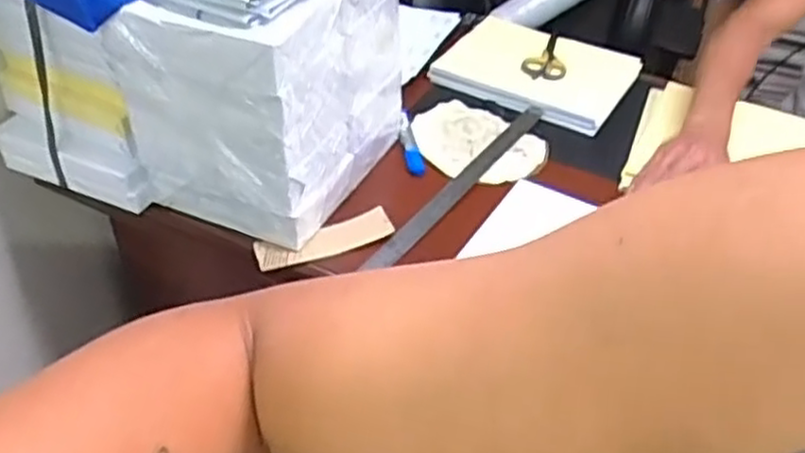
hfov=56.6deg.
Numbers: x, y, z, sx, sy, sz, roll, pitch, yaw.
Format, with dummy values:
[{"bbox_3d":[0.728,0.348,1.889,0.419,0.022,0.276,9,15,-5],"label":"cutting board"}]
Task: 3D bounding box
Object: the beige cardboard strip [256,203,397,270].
[{"bbox_3d":[-0.093,0.017,0.896,0.164,0.013,0.045,-17,61,-16],"label":"beige cardboard strip"}]

